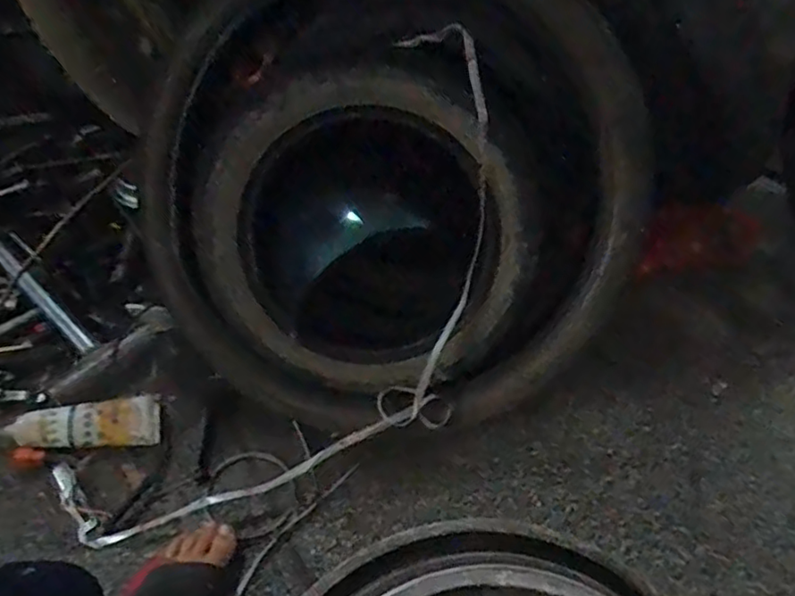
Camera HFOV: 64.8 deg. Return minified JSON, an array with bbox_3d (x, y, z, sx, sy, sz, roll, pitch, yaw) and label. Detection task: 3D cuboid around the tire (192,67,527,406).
[{"bbox_3d":[-0.036,-0.061,0.686,0.318,0.339,0.111,33,18,-2],"label":"tire"}]

